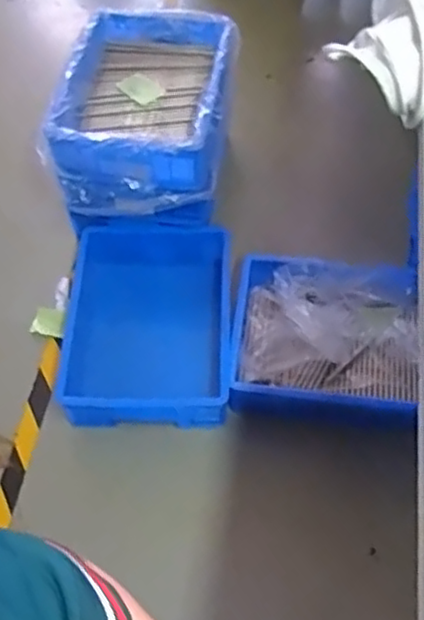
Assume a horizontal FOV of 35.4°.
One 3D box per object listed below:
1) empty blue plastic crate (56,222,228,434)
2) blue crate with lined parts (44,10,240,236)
[{"bbox_3d":[-0.127,0.028,1.308,0.326,0.104,0.402,0,57,2],"label":"empty blue plastic crate"},{"bbox_3d":[-0.115,-0.394,1.371,0.307,0.244,0.449,8,58,7],"label":"blue crate with lined parts"}]

